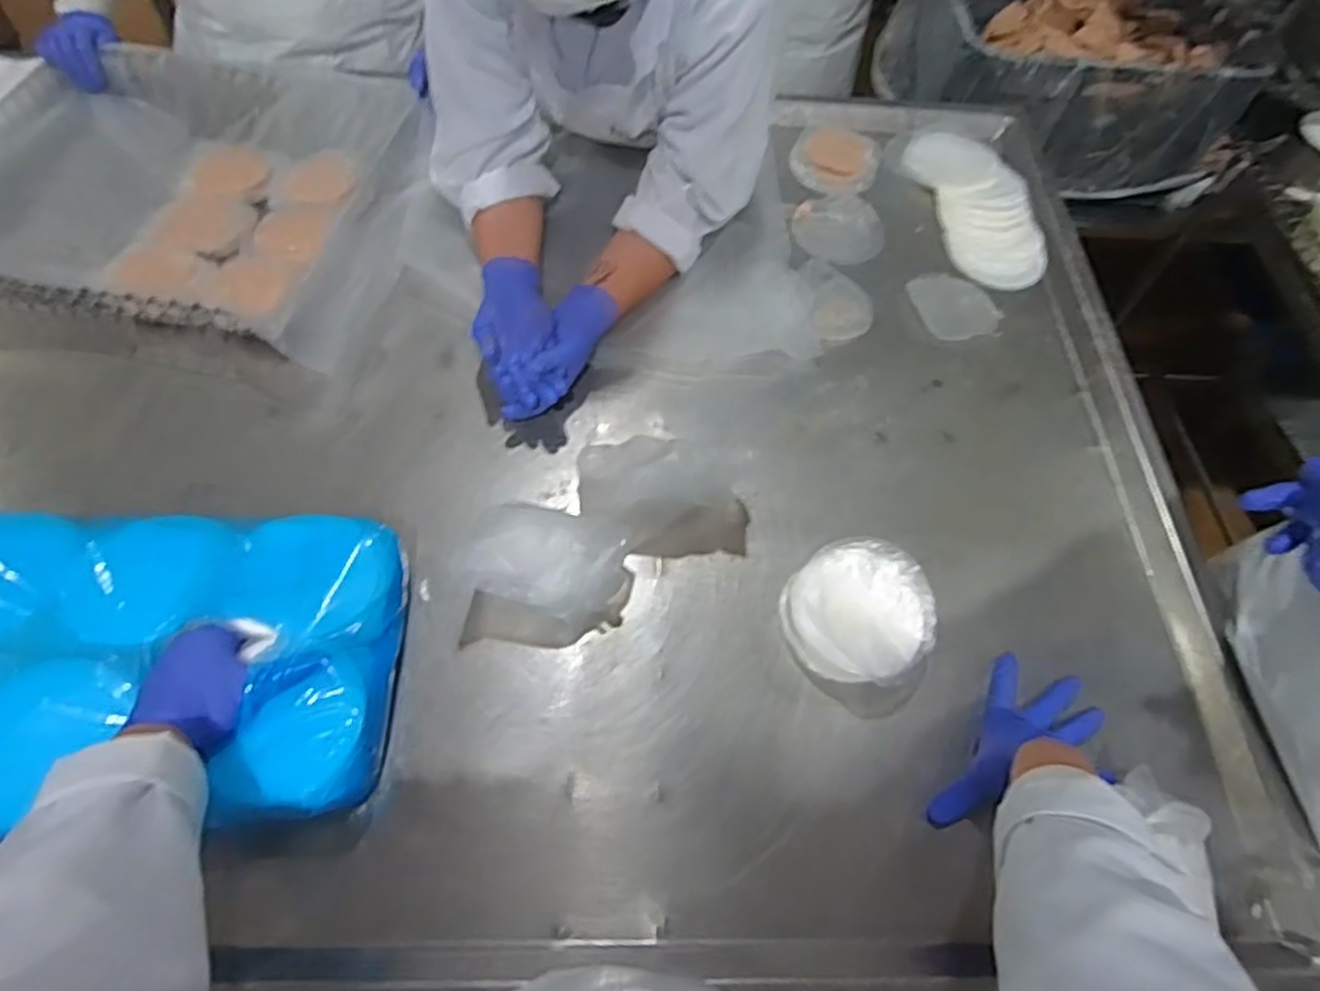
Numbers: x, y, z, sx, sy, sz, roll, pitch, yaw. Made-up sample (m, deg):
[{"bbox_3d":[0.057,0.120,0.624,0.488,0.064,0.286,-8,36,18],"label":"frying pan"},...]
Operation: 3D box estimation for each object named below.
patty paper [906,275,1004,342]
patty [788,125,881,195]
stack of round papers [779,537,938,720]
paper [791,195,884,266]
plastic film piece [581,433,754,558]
[{"bbox_3d":[0.376,-0.242,0.947,0.102,0.004,0.125,-4,53,-9],"label":"patty paper"},{"bbox_3d":[0.253,-0.487,1.074,0.120,0.005,0.159,22,62,8],"label":"patty"},{"bbox_3d":[0.194,0.116,0.702,0.148,0.046,0.148,38,65,16],"label":"stack of round papers"},{"bbox_3d":[0.241,-0.359,0.997,0.120,0.009,0.135,4,61,-1],"label":"paper"},{"bbox_3d":[0.007,-0.001,0.729,0.173,0.092,0.097,3,61,-2],"label":"plastic film piece"}]

